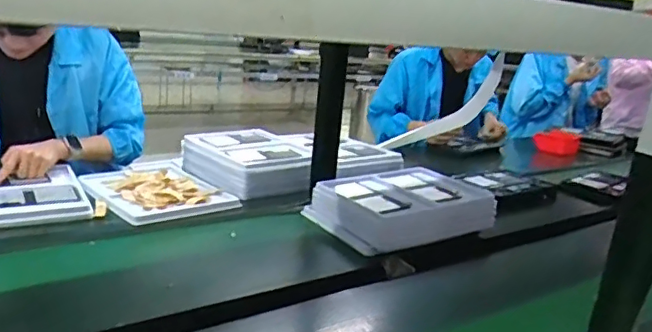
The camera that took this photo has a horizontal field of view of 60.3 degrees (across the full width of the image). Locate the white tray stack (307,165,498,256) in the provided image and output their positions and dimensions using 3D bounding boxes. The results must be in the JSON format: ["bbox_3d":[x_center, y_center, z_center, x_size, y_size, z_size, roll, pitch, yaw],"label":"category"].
[{"bbox_3d":[0.170,0.085,1.240,0.359,0.097,0.281,-5,19,-33],"label":"white tray stack"}]

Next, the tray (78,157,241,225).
[{"bbox_3d":[-0.388,0.045,1.276,0.273,0.027,0.355,-6,20,-37],"label":"tray"}]

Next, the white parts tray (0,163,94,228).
[{"bbox_3d":[-0.627,0.051,1.139,0.245,0.026,0.292,-3,18,-30],"label":"white parts tray"}]

